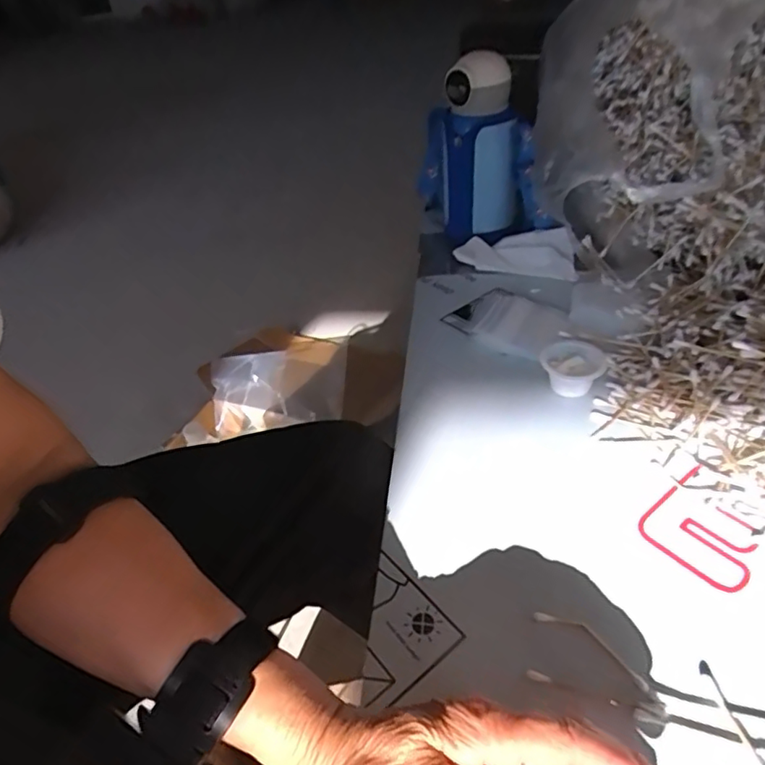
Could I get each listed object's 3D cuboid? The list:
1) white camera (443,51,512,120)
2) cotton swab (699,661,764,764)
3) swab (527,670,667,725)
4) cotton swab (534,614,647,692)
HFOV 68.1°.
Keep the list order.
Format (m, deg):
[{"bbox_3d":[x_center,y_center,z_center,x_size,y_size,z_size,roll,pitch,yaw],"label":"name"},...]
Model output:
[{"bbox_3d":[0.107,-0.344,0.642,0.069,0.060,0.068,-2,40,6],"label":"white camera"},{"bbox_3d":[0.186,0.179,0.288,0.006,0.004,0.071,-14,40,-7],"label":"cotton swab"},{"bbox_3d":[0.115,0.171,0.309,0.071,0.004,0.008,10,43,20],"label":"swab"},{"bbox_3d":[0.123,0.152,0.331,0.069,0.004,0.014,25,50,34],"label":"cotton swab"}]

